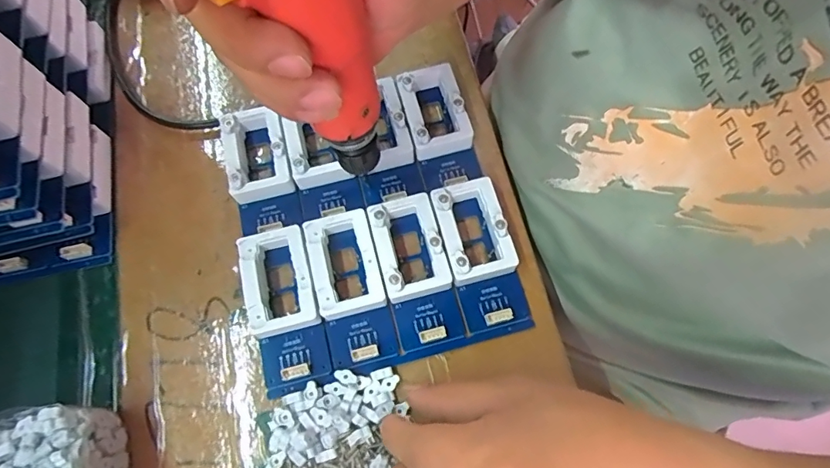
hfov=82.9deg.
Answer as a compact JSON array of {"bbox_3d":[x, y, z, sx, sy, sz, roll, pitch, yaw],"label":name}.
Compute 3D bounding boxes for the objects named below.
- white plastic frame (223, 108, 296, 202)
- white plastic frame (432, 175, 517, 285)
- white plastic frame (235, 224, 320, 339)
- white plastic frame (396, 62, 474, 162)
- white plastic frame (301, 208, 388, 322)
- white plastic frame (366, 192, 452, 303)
[{"bbox_3d":[-0.105,-0.054,0.315,0.039,0.020,0.061,-16,72,-4],"label":"white plastic frame"},{"bbox_3d":[0.036,-0.001,0.295,0.040,0.018,0.064,-14,72,-3],"label":"white plastic frame"},{"bbox_3d":[-0.083,0.030,0.288,0.041,0.019,0.062,-16,72,-4],"label":"white plastic frame"},{"bbox_3d":[0.013,-0.084,0.324,0.040,0.020,0.064,-14,72,-4],"label":"white plastic frame"},{"bbox_3d":[-0.043,0.019,0.290,0.041,0.015,0.064,-15,72,-4],"label":"white plastic frame"},{"bbox_3d":[-0.004,0.009,0.292,0.040,0.018,0.064,-14,72,-3],"label":"white plastic frame"}]

